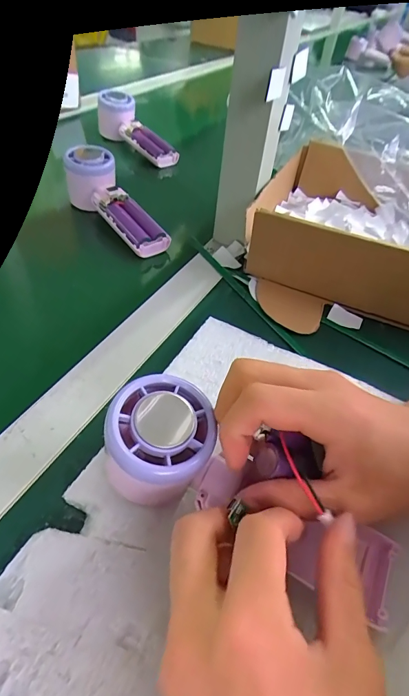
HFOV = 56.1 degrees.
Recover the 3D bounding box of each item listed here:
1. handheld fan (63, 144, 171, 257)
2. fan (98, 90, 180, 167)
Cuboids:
[{"bbox_3d":[-0.098,-0.157,0.432,0.045,0.053,0.159,-30,69,-31],"label":"handheld fan"},{"bbox_3d":[-0.101,-0.326,0.588,0.159,0.056,0.049,44,55,15],"label":"fan"}]

